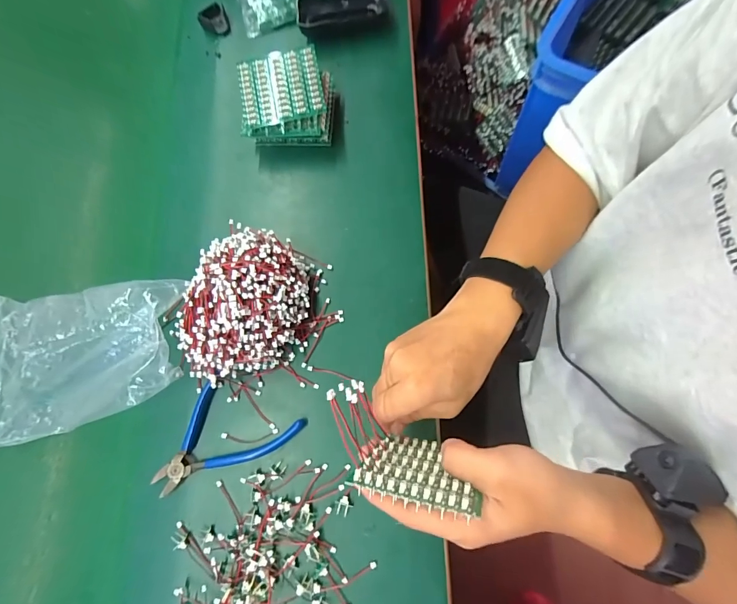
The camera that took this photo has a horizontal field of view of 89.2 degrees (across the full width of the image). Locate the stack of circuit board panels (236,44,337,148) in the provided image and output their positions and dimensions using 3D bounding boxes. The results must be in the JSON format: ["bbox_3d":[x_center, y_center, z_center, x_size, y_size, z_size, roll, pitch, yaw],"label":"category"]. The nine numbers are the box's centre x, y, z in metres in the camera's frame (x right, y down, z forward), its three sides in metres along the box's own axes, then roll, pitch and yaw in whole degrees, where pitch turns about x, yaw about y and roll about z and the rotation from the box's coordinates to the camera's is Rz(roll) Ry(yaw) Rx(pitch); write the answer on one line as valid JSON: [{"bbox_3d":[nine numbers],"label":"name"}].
[{"bbox_3d":[-0.088,-0.222,0.419,0.100,0.058,0.086,-3,76,3],"label":"stack of circuit board panels"}]

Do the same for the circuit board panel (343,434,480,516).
[{"bbox_3d":[0.036,0.114,0.260,0.076,0.080,0.006,6,94,17],"label":"circuit board panel"}]

